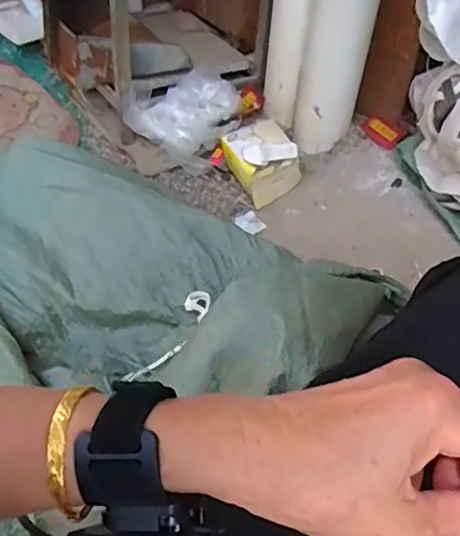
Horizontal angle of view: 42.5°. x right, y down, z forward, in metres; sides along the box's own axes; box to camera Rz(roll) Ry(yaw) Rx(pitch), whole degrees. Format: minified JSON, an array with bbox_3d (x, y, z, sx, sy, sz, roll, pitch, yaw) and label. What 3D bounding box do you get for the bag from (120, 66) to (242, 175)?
[{"bbox_3d":[-0.084,-0.300,1.178,0.192,0.113,0.180,33,54,26],"label":"bag"}]

